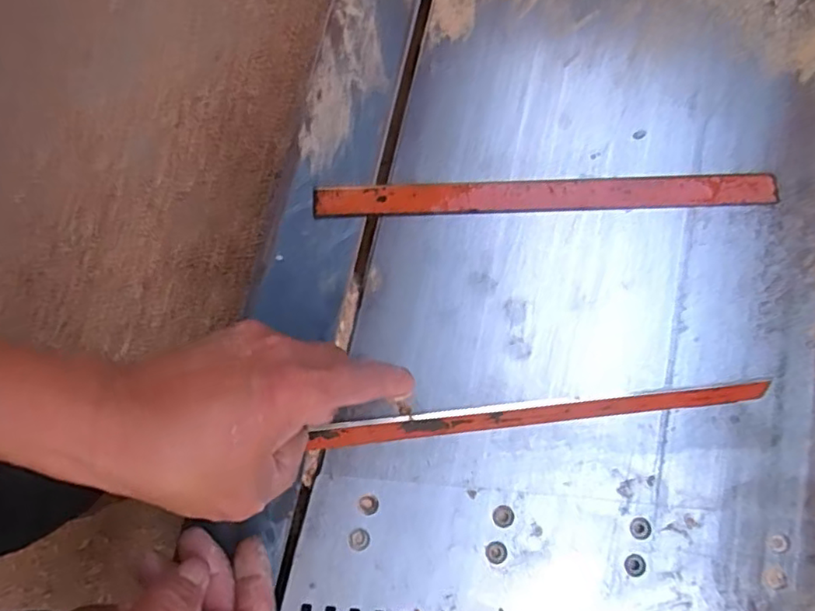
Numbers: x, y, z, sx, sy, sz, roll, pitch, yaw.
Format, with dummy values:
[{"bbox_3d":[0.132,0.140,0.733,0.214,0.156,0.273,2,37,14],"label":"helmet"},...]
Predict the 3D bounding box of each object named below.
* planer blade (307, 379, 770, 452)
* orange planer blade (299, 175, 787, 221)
[{"bbox_3d":[0.079,0.065,0.361,0.265,0.027,0.005,-7,46,-1],"label":"planer blade"},{"bbox_3d":[0.091,-0.074,0.405,0.303,0.004,0.023,-2,77,0],"label":"orange planer blade"}]

